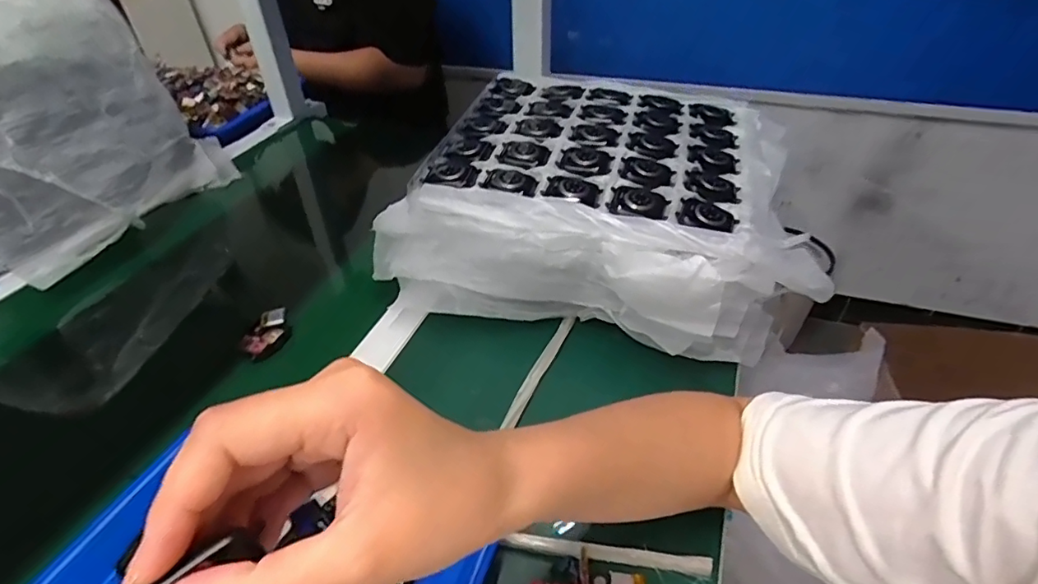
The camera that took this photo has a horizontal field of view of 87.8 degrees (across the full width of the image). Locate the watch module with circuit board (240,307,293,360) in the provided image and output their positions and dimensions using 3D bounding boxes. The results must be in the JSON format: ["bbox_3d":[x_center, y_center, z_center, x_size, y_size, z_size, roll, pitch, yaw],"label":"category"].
[{"bbox_3d":[-0.235,0.039,0.506,0.033,0.015,0.054,13,43,17],"label":"watch module with circuit board"}]

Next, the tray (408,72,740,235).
[{"bbox_3d":[0.069,-0.151,0.514,0.277,0.024,0.237,12,44,13],"label":"tray"}]

